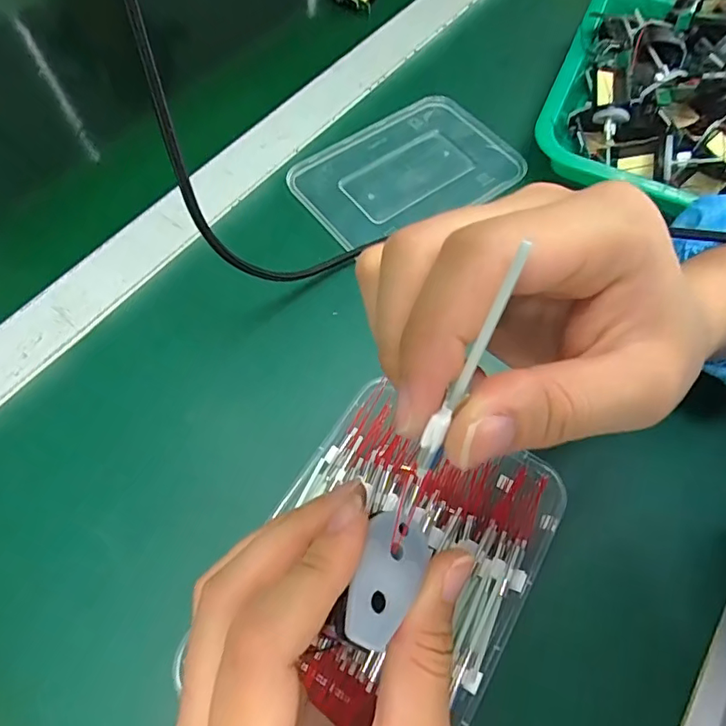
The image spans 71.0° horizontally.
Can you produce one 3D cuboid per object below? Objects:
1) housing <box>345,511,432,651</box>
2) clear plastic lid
[{"bbox_3d":[0.007,0.060,0.141,0.020,0.009,0.035,28,57,-14],"label":"housing"},{"bbox_3d":[0.036,-0.152,0.404,0.168,0.009,0.108,-34,72,-17],"label":"clear plastic lid"}]

